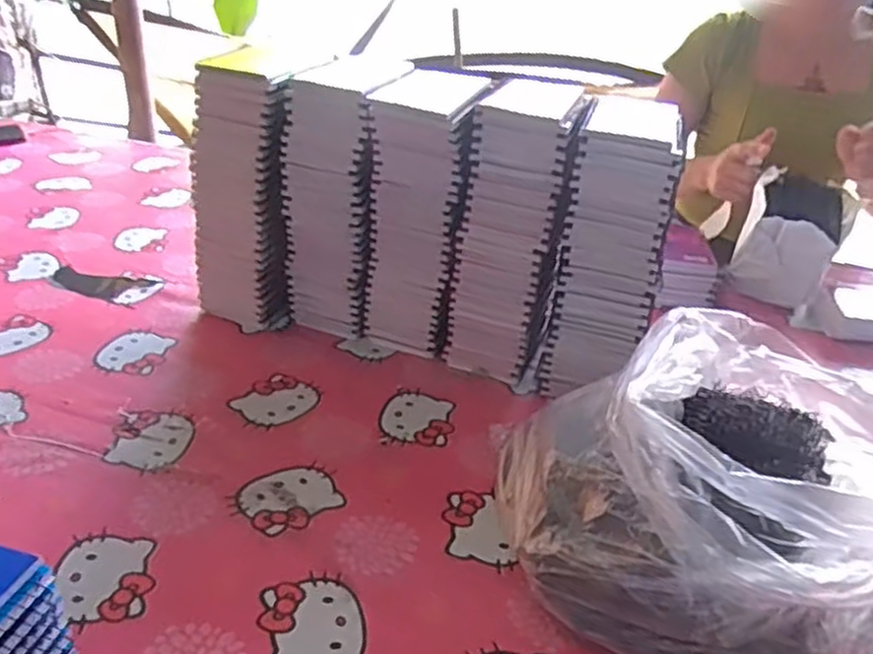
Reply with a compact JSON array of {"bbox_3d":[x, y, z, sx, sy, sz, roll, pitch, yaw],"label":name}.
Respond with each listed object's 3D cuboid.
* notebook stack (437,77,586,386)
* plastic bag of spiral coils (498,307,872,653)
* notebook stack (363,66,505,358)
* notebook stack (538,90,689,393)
[{"bbox_3d":[0.077,-0.103,0.794,0.101,0.286,0.141,10,33,9],"label":"notebook stack"},{"bbox_3d":[0.220,0.110,0.565,0.321,0.185,0.254,-9,34,-19],"label":"plastic bag of spiral coils"},{"bbox_3d":[-0.011,-0.122,0.804,0.108,0.298,0.134,13,33,14],"label":"notebook stack"},{"bbox_3d":[0.171,-0.079,0.745,0.095,0.260,0.127,9,33,7],"label":"notebook stack"}]

